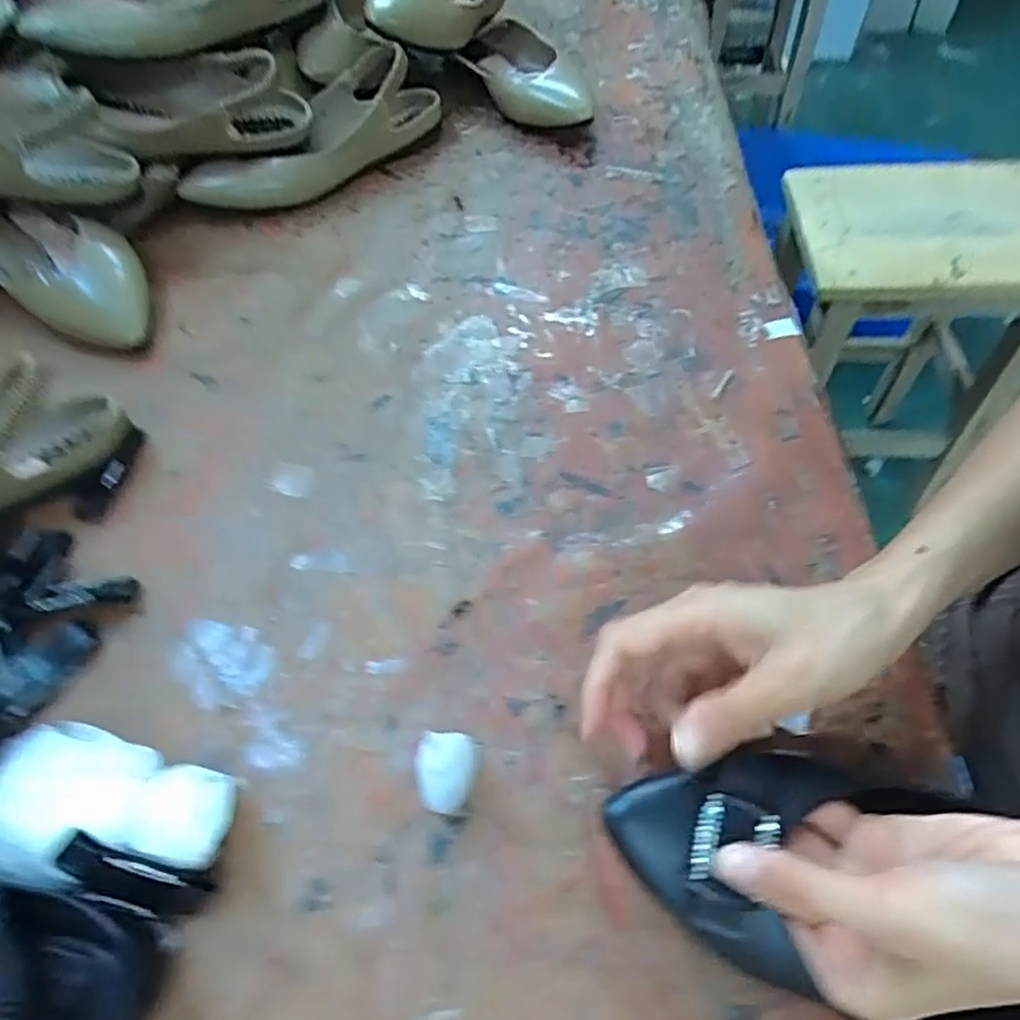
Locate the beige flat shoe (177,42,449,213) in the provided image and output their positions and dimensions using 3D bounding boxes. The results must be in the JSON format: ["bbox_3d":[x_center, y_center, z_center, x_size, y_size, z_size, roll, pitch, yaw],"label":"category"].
[{"bbox_3d":[-0.171,-0.328,0.607,0.244,0.062,0.081,-32,61,-16],"label":"beige flat shoe"}]

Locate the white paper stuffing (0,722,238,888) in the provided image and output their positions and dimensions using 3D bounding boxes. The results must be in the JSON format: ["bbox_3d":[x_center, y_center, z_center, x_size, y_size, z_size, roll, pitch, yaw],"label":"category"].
[{"bbox_3d":[-0.197,0.138,0.320,0.135,0.047,0.065,6,58,7],"label":"white paper stuffing"}]

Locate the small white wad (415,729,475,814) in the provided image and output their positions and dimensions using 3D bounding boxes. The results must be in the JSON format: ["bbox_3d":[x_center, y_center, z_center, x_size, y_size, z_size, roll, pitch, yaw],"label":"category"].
[{"bbox_3d":[-0.031,0.127,0.331,0.027,0.024,0.033,1,57,4],"label":"small white wad"}]

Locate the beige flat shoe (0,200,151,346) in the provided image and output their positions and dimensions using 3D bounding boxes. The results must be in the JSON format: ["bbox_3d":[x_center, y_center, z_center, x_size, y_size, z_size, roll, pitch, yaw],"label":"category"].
[{"bbox_3d":[-0.363,-0.196,0.536,0.217,0.058,0.087,24,62,17],"label":"beige flat shoe"}]

